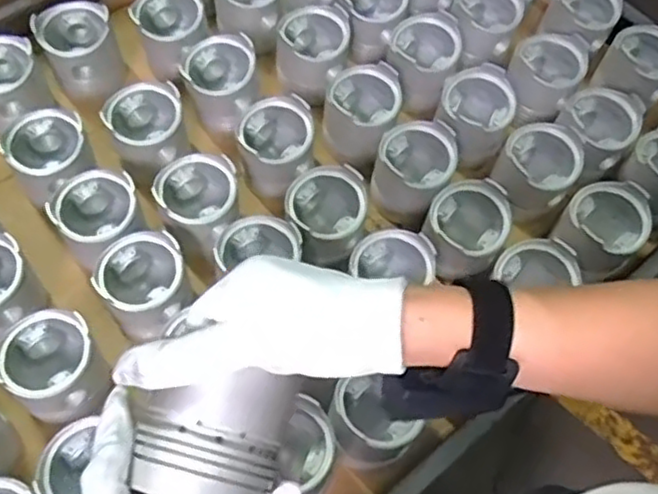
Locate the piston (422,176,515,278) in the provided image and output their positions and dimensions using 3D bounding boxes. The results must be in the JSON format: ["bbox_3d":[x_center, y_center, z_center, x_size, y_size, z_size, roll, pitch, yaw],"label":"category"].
[{"bbox_3d":[0.145,-0.017,0.741,0.081,0.076,0.083,2,61,-3],"label":"piston"}]

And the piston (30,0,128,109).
[{"bbox_3d":[-0.300,-0.235,0.843,0.086,0.089,0.087,-22,65,-15],"label":"piston"}]

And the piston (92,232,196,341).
[{"bbox_3d":[-0.183,0.041,0.700,0.082,0.077,0.089,2,61,-3],"label":"piston"}]

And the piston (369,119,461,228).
[{"bbox_3d":[0.093,-0.083,0.780,0.087,0.083,0.090,23,62,8],"label":"piston"}]

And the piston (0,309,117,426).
[{"bbox_3d":[-0.258,0.113,0.655,0.093,0.069,0.085,39,65,16],"label":"piston"}]

